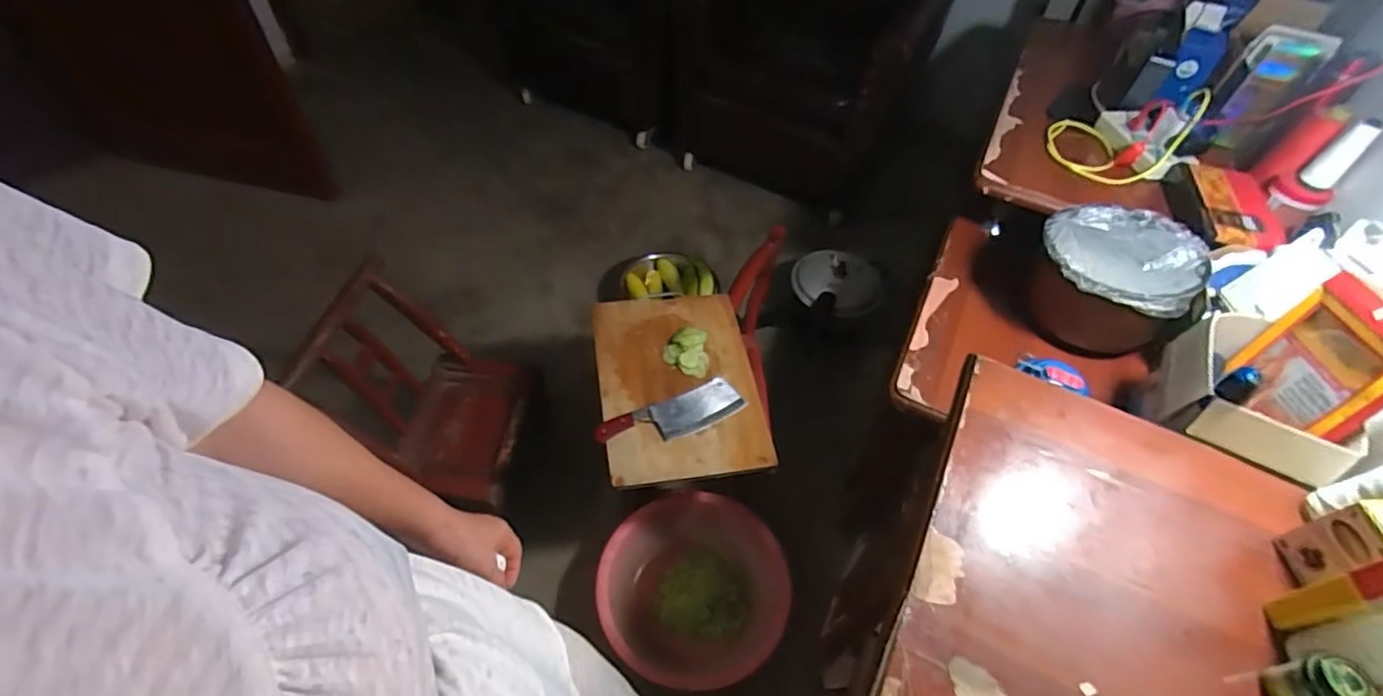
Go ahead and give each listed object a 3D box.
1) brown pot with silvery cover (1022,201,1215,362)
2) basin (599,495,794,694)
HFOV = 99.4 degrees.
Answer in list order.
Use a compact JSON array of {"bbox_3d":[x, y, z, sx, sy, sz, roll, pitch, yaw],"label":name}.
[{"bbox_3d":[0.673,-0.102,0.969,0.229,0.177,0.232,2,52,-3],"label":"brown pot with silvery cover"},{"bbox_3d":[0.006,0.488,1.186,0.354,0.108,0.360,2,52,-3],"label":"basin"}]

